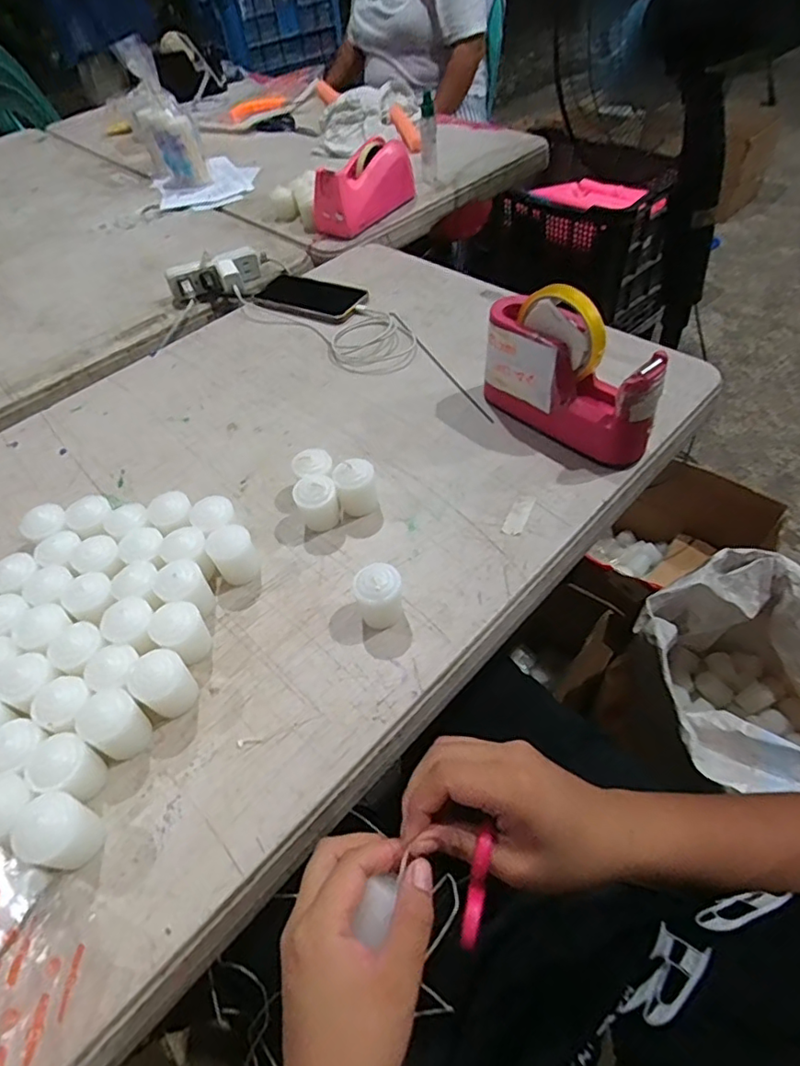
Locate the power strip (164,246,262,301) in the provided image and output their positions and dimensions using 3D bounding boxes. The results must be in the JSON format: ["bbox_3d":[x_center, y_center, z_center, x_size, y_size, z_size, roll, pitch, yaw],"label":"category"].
[{"bbox_3d":[-0.270,-0.380,0.821,0.136,0.043,0.048,-31,55,-18],"label":"power strip"}]

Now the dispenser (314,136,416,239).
[{"bbox_3d":[-0.061,-0.573,0.923,0.074,0.088,0.181,34,62,28],"label":"dispenser"}]

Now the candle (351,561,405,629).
[{"bbox_3d":[-0.016,0.052,0.445,0.036,0.049,0.032,-16,52,-7],"label":"candle"}]

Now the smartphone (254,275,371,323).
[{"bbox_3d":[-0.130,-0.334,0.788,0.164,0.010,0.081,20,56,20],"label":"smartphone"}]

